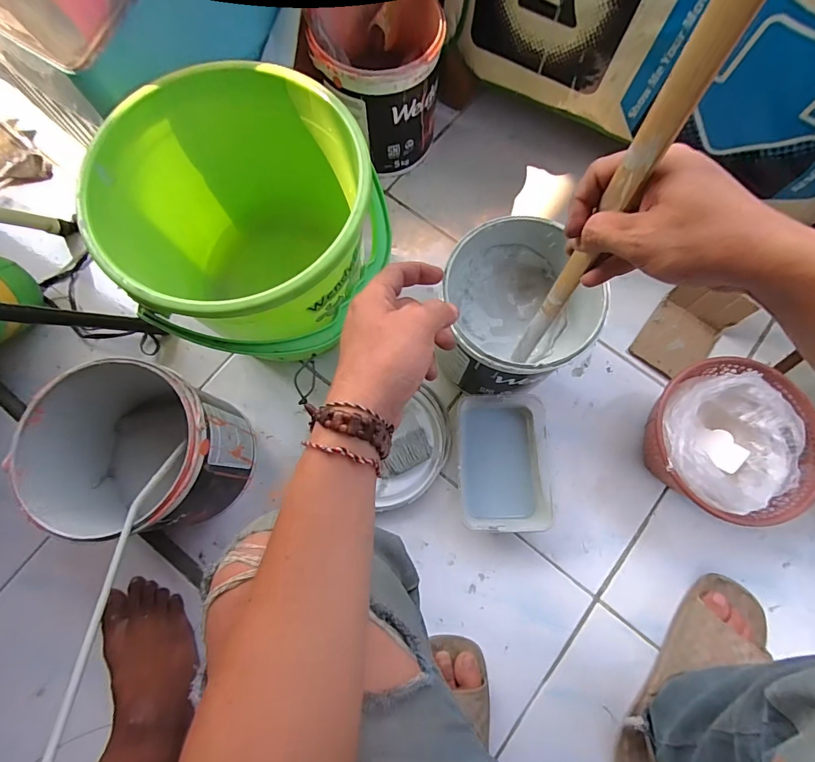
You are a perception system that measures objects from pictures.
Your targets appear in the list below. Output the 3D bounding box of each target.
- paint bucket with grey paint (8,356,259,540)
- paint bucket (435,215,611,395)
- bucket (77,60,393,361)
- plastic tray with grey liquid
[{"bbox_3d":[-0.296,0.080,0.505,0.177,0.186,0.167,3,78,2],"label":"paint bucket with grey paint"},{"bbox_3d":[0.124,-0.081,0.527,0.173,0.148,0.173,0,78,1],"label":"paint bucket"},{"bbox_3d":[-0.177,-0.176,0.493,0.261,0.195,0.268,0,78,1],"label":"bucket"},{"bbox_3d":[0.127,0.105,0.559,0.113,0.052,0.170,-1,78,1],"label":"plastic tray with grey liquid"}]

